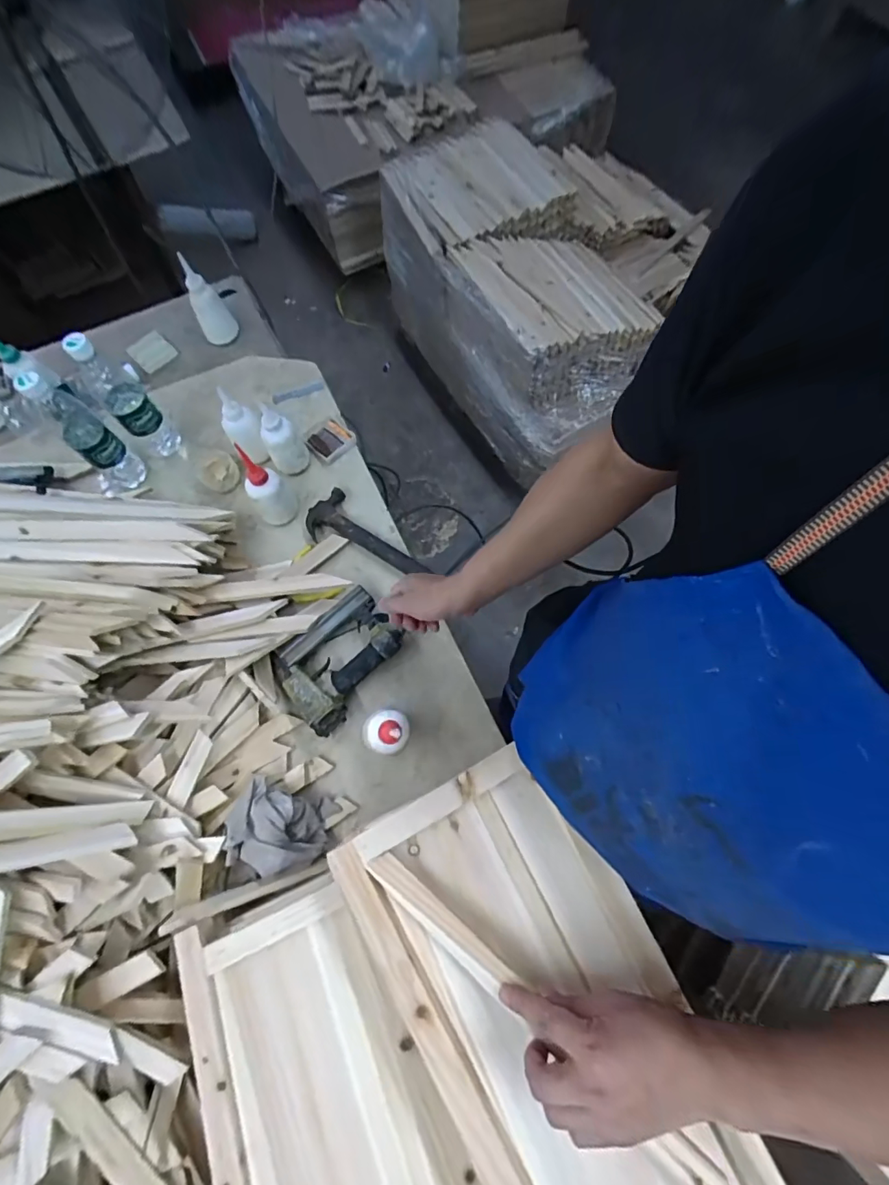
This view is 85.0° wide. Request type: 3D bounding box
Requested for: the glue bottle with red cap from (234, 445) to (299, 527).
[{"bbox_3d":[-0.274,-0.158,0.762,0.058,0.145,0.049,-7,69,-2],"label":"glue bottle with red cap"}]

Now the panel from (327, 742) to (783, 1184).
[{"bbox_3d":[0.094,0.384,0.441,0.230,0.034,0.433,-31,72,-10],"label":"panel"}]

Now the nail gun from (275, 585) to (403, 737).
[{"bbox_3d":[-0.154,0.097,0.721,0.180,0.056,0.145,-39,75,-14],"label":"nail gun"}]

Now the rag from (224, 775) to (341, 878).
[{"bbox_3d":[-0.218,0.311,0.633,0.120,0.064,0.106,15,69,5],"label":"rag"}]

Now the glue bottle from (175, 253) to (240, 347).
[{"bbox_3d":[-0.445,-0.547,0.912,0.063,0.151,0.052,-26,71,-9],"label":"glue bottle"}]

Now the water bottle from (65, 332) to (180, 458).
[{"bbox_3d":[-0.513,-0.315,0.779,0.069,0.225,0.077,-41,74,-13],"label":"water bottle"}]

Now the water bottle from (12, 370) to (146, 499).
[{"bbox_3d":[-0.568,-0.252,0.758,0.082,0.228,0.073,40,75,14],"label":"water bottle"}]

